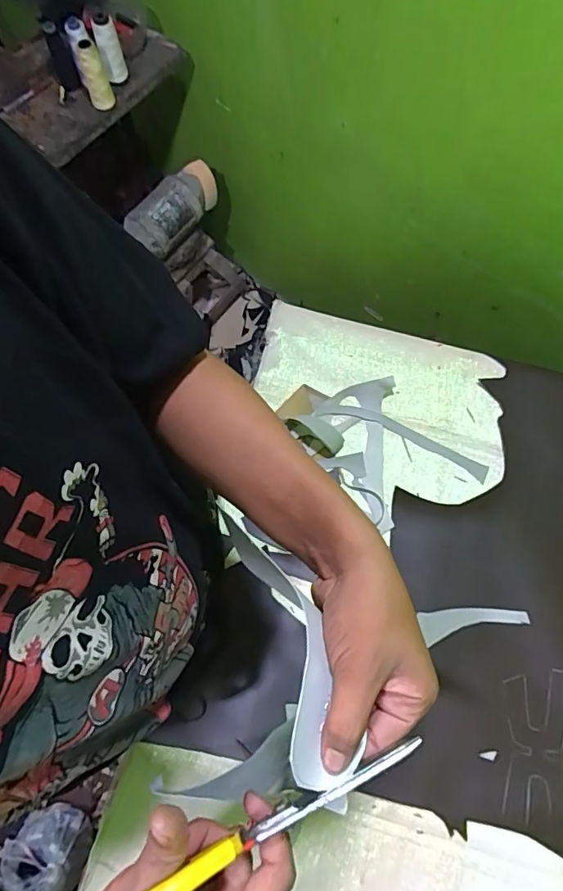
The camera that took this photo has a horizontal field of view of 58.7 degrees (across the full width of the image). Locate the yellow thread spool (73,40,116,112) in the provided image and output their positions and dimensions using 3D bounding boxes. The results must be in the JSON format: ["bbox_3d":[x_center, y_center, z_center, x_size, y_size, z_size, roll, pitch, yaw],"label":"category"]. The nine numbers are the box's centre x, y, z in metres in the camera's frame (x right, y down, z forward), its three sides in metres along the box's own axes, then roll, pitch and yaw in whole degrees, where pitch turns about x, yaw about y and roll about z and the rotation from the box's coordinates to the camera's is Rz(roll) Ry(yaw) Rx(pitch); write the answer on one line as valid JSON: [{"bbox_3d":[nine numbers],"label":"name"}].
[{"bbox_3d":[-0.370,-0.733,0.986,0.049,0.098,0.049,0,73,0],"label":"yellow thread spool"}]

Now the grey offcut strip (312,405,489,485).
[{"bbox_3d":[0.190,-0.014,0.797,0.280,0.007,0.043,23,74,7],"label":"grey offcut strip"}]

